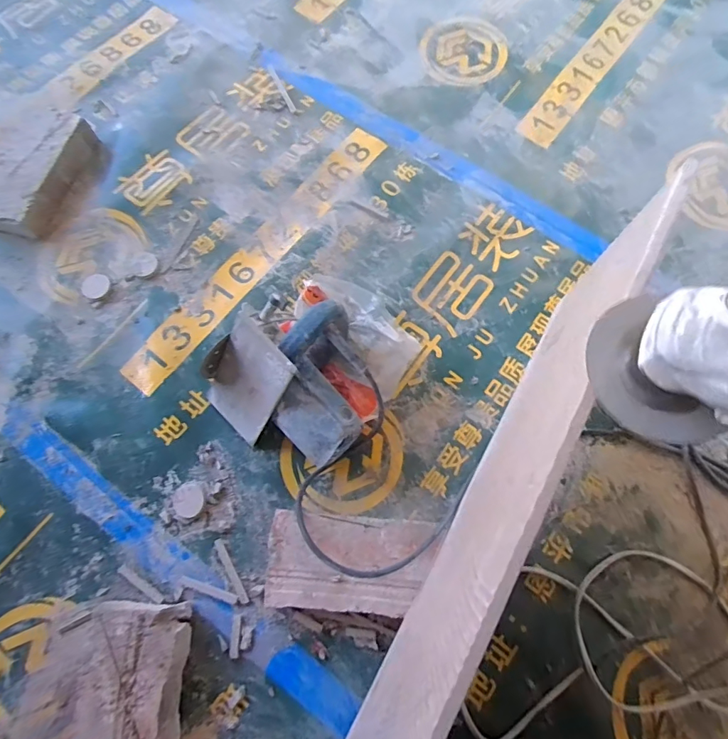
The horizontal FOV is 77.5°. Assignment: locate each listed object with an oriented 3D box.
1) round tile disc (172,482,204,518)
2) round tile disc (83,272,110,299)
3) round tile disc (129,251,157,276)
[{"bbox_3d":[-0.226,0.169,0.584,0.040,0.005,0.042,0,72,0],"label":"round tile disc"},{"bbox_3d":[-0.403,-0.126,0.682,0.042,0.004,0.039,0,72,0],"label":"round tile disc"},{"bbox_3d":[-0.338,-0.162,0.693,0.038,0.004,0.041,0,72,0],"label":"round tile disc"}]

